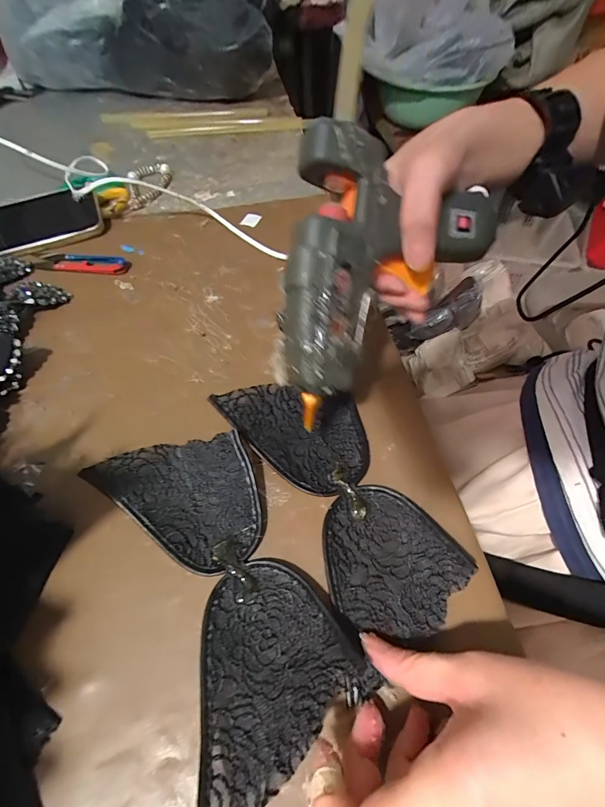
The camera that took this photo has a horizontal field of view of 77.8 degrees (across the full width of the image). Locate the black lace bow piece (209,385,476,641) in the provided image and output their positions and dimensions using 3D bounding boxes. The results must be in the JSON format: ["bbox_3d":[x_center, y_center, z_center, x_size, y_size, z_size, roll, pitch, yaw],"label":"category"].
[{"bbox_3d":[0.026,0.053,0.257,0.087,0.025,0.189,-31,64,-16],"label":"black lace bow piece"}]

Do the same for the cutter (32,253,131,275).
[{"bbox_3d":[-0.242,-0.153,0.408,0.110,0.009,0.025,7,57,8],"label":"cutter"}]

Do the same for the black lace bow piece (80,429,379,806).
[{"bbox_3d":[-0.049,0.101,0.225,0.093,0.030,0.191,-28,60,-14],"label":"black lace bow piece"}]

